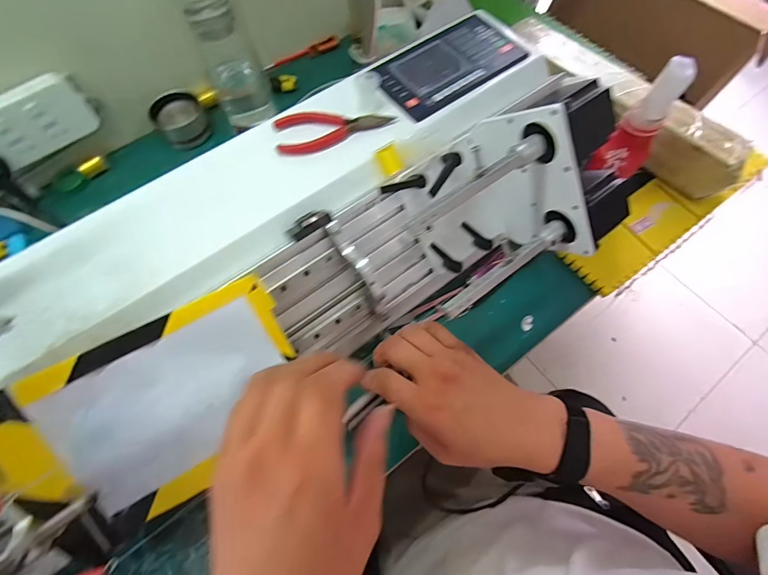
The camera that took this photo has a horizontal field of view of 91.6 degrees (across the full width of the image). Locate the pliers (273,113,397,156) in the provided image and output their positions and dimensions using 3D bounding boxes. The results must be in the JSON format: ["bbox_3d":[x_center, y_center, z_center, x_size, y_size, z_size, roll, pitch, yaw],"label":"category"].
[{"bbox_3d":[-0.051,-0.162,0.383,0.118,0.009,0.048,-7,67,-2],"label":"pliers"}]

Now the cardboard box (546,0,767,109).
[{"bbox_3d":[0.491,-0.490,0.683,0.073,0.137,0.370,-36,71,-13],"label":"cardboard box"}]

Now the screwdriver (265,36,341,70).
[{"bbox_3d":[-0.139,-0.396,0.632,0.138,0.014,0.020,-31,70,-11],"label":"screwdriver"}]

